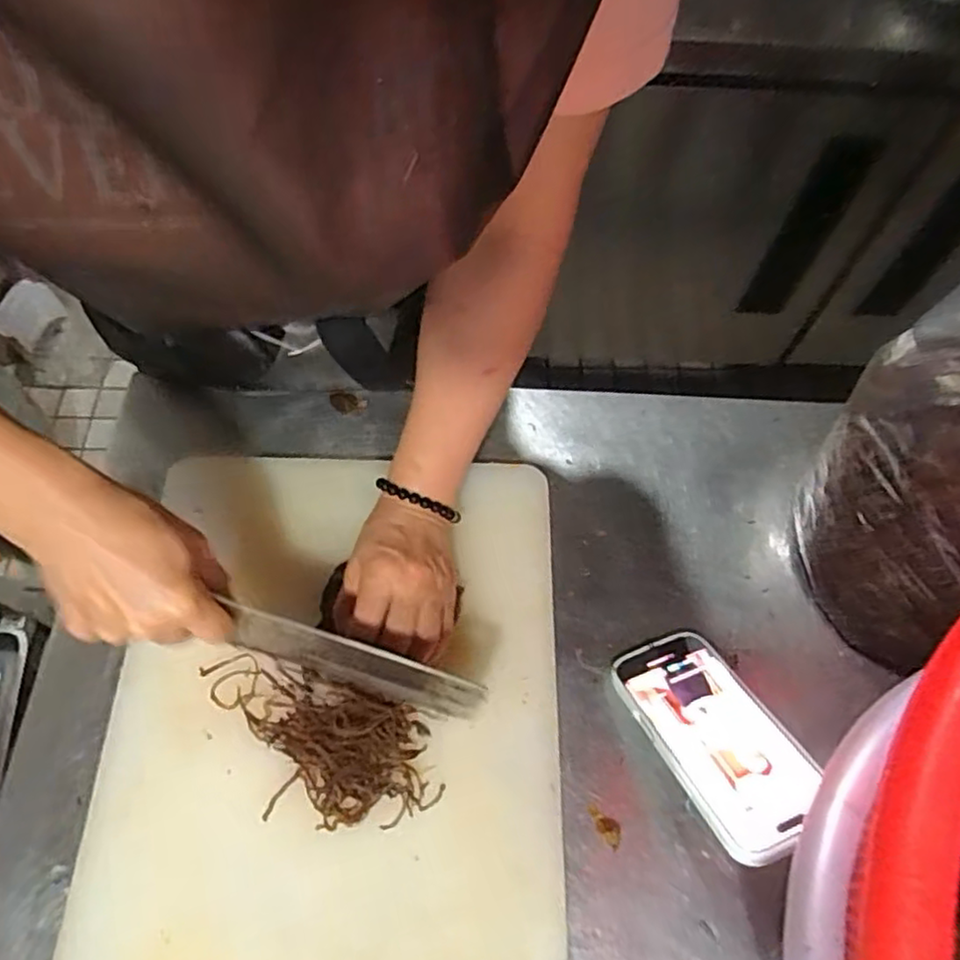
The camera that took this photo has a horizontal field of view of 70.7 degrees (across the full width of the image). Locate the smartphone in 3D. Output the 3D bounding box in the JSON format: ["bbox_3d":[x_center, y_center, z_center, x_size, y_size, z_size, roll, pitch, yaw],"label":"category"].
[{"bbox_3d":[0.149,0.159,0.431,0.078,0.018,0.157,-15,34,-9],"label":"smartphone"}]

